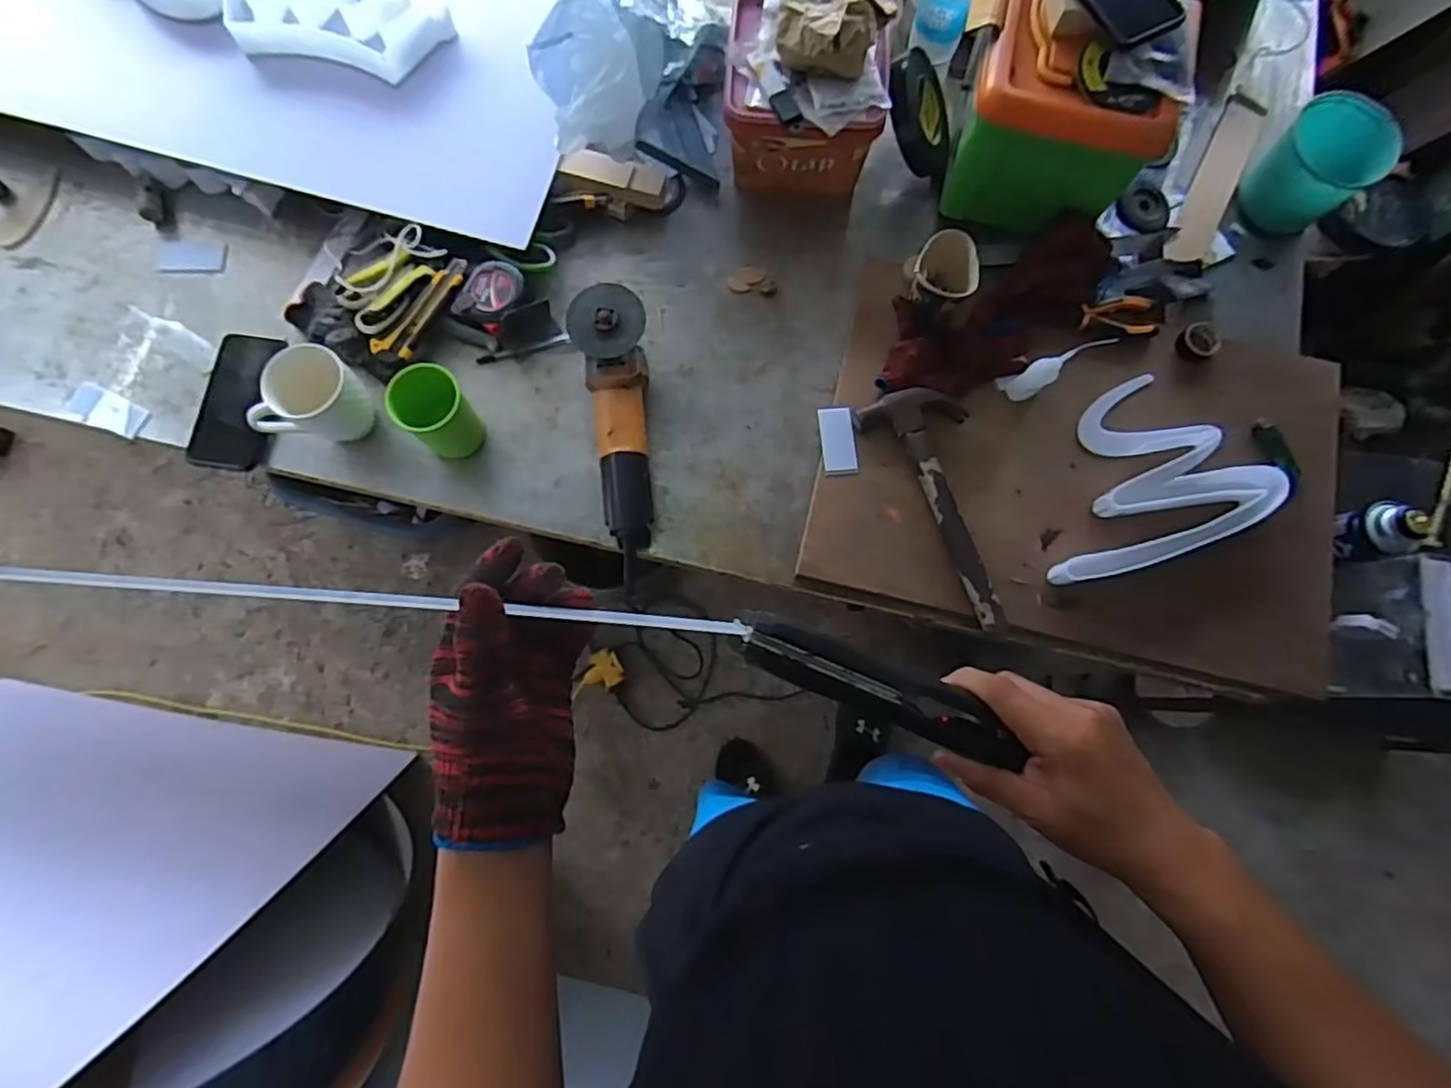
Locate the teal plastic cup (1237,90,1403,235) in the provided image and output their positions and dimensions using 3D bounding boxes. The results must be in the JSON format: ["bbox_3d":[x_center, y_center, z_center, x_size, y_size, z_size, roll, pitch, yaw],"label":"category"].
[{"bbox_3d":[0.718,-0.458,0.834,0.122,0.123,0.115,0,79,-1],"label":"teal plastic cup"}]

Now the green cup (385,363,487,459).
[{"bbox_3d":[-0.320,-0.146,0.749,0.074,0.105,0.070,0,79,-1],"label":"green cup"}]

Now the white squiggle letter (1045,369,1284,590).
[{"bbox_3d":[0.466,-0.082,0.769,0.282,0.045,0.206,-21,80,-5],"label":"white squiggle letter"}]

